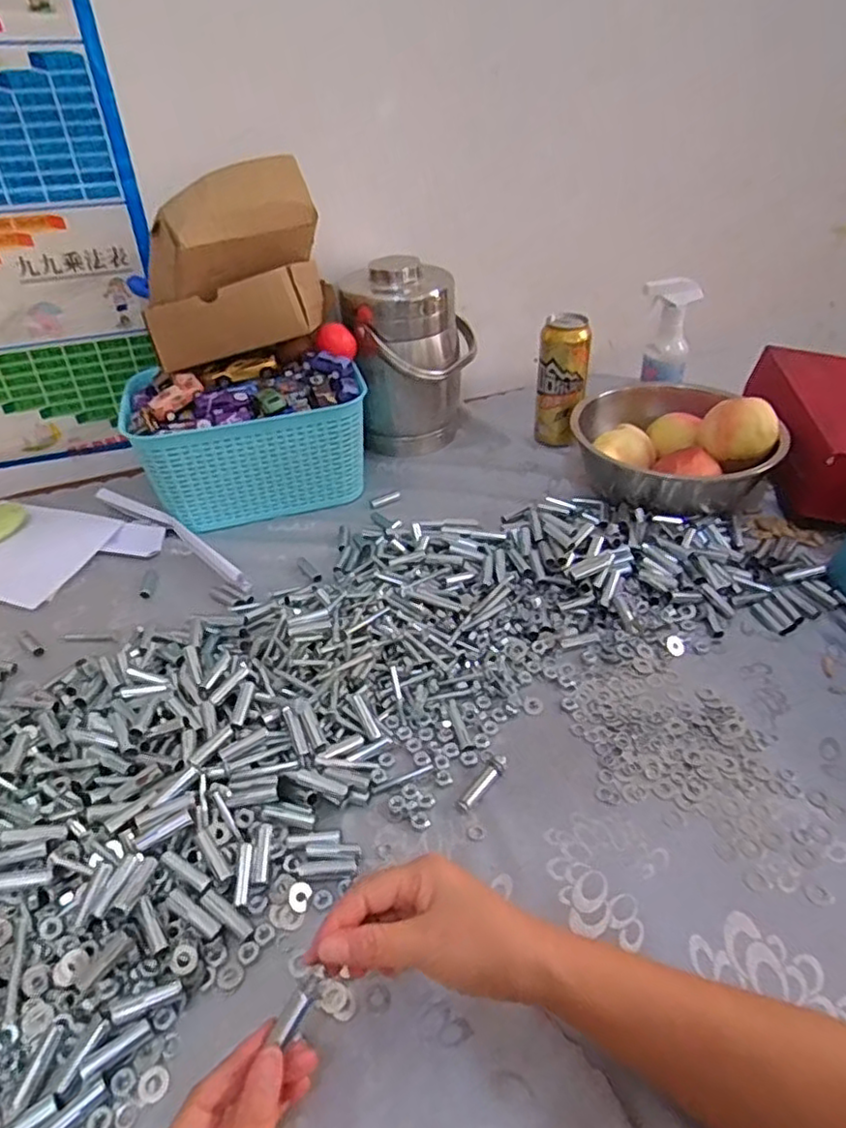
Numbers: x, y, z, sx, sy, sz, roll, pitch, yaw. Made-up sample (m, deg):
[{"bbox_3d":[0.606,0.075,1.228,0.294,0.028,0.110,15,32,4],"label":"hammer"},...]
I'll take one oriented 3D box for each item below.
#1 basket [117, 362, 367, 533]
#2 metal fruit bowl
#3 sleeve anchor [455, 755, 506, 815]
[{"bbox_3d":[-0.210,-0.150,0.807,0.273,0.137,0.158,-14,40,-12],"label":"basket"},{"bbox_3d":[0.298,-0.135,0.762,0.203,0.103,0.196,-2,39,2],"label":"metal fruit bowl"},{"bbox_3d":[0.047,0.169,0.500,0.014,0.009,0.055,27,48,32],"label":"sleeve anchor"}]

